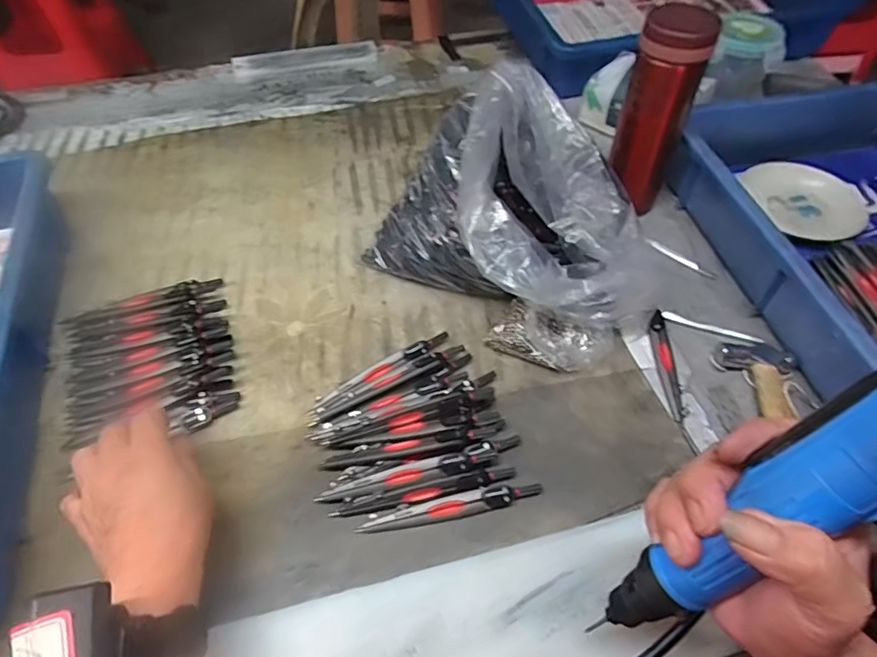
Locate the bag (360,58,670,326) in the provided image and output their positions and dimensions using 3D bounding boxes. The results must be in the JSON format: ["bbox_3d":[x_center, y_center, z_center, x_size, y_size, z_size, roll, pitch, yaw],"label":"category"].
[{"bbox_3d":[0.073,-0.109,0.440,0.244,0.198,0.146,30,60,20],"label":"bag"}]

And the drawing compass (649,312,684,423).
[{"bbox_3d":[0.197,0.029,0.452,0.016,0.012,0.103,1,54,1],"label":"drawing compass"}]

